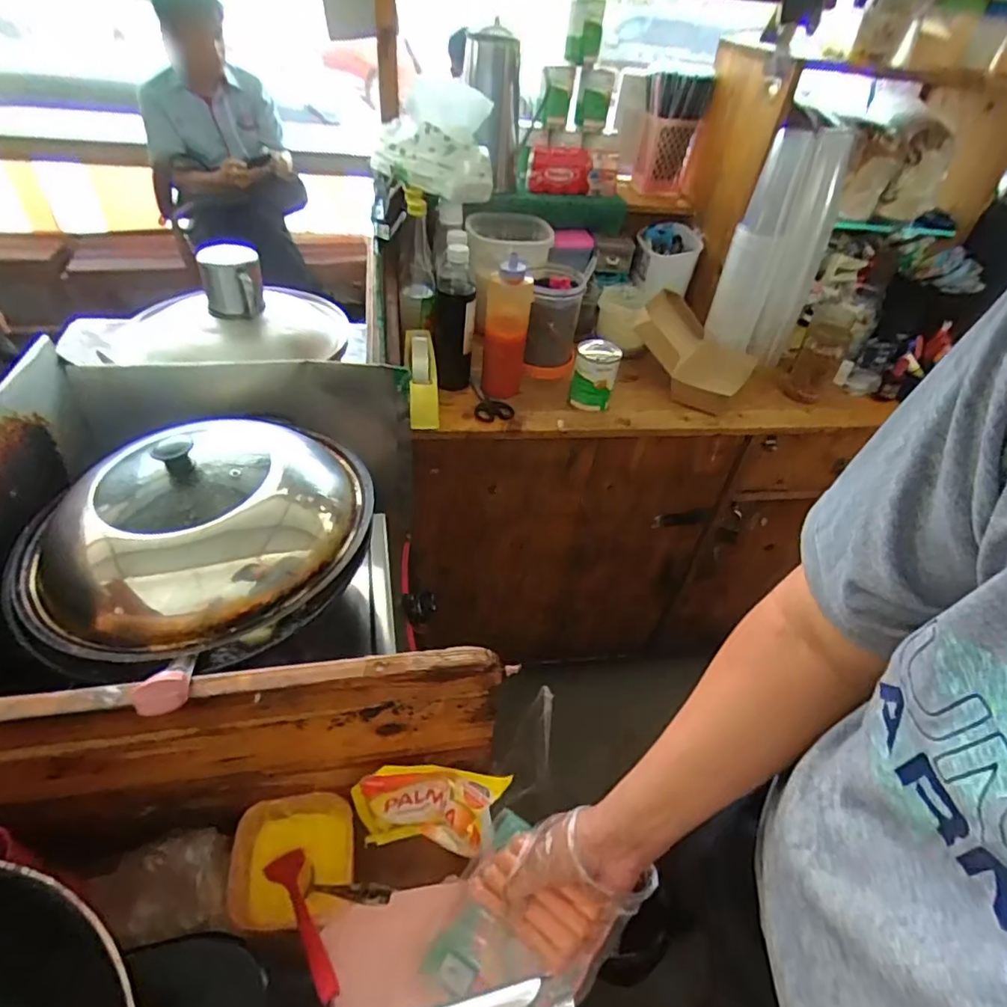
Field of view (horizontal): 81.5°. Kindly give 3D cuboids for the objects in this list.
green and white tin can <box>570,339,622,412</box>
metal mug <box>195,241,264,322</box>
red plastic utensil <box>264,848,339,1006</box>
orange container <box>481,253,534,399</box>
[{"bbox_3d":[0.153,-0.211,0.999,0.070,0.118,0.063,13,45,5],"label":"green and white tin can"},{"bbox_3d":[-0.384,-0.313,0.829,0.080,0.086,0.081,-12,48,-20],"label":"metal mug"},{"bbox_3d":[-0.158,0.328,0.462,0.031,0.015,0.170,-23,14,-28],"label":"red plastic utensil"},{"bbox_3d":[0.007,-0.292,0.973,0.067,0.227,0.062,9,44,2],"label":"orange container"}]

